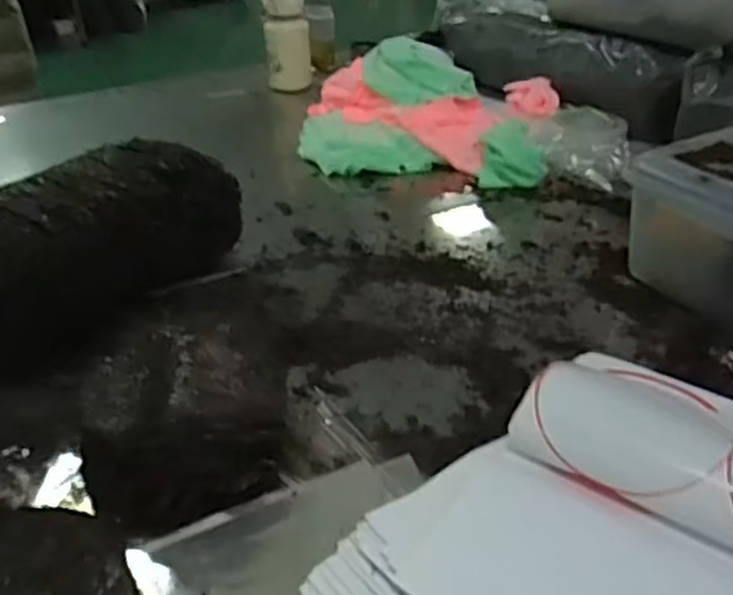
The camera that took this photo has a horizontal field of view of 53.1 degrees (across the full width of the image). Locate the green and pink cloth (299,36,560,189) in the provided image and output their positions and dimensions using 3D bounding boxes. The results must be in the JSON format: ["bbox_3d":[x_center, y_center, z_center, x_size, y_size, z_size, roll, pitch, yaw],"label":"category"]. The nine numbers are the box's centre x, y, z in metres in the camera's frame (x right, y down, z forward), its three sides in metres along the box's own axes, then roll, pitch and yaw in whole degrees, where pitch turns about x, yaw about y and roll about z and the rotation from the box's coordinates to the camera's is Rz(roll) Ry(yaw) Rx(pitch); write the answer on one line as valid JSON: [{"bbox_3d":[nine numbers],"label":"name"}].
[{"bbox_3d":[0.109,-0.363,1.356,0.461,0.134,0.416,7,33,14],"label":"green and pink cloth"}]

